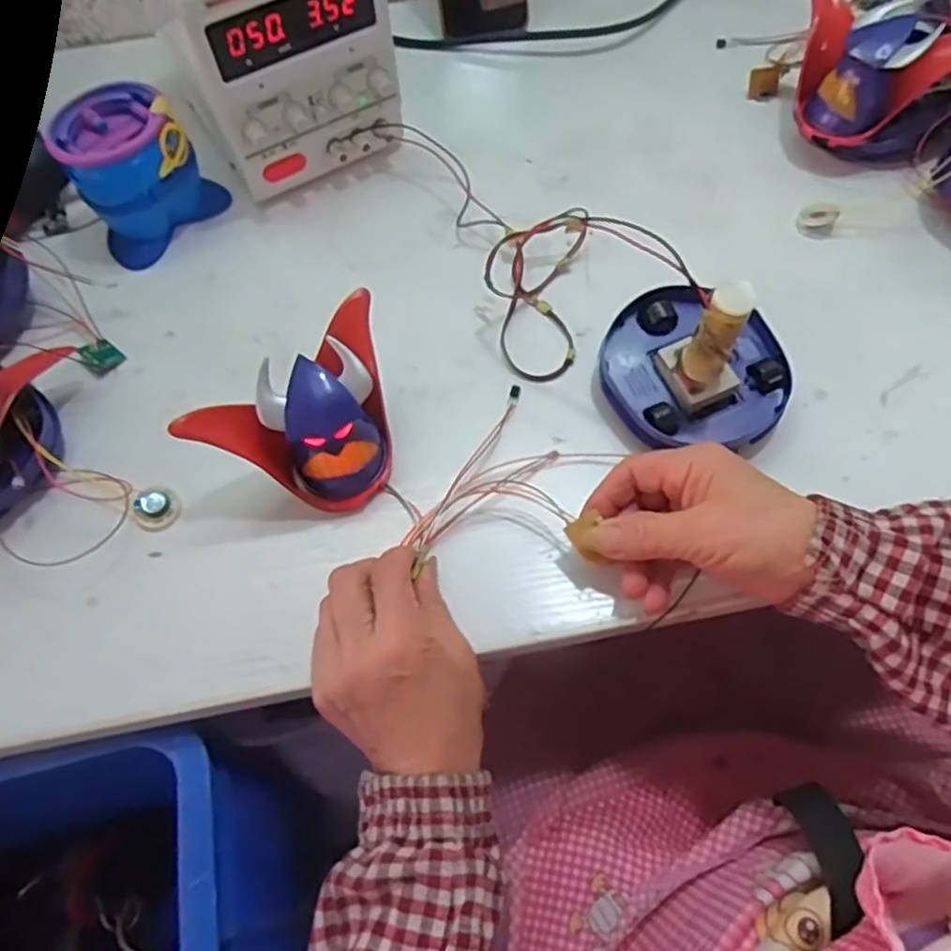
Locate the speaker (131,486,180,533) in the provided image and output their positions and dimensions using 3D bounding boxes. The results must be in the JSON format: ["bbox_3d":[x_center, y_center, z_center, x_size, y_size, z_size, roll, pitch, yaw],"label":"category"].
[{"bbox_3d":[-0.188,0.018,0.414,0.026,0.012,0.026,-1,64,2],"label":"speaker"}]

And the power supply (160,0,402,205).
[{"bbox_3d":[-0.148,-0.315,0.501,0.128,0.155,0.163,-28,66,-11],"label":"power supply"}]

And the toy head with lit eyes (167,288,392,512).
[{"bbox_3d":[-0.089,-0.022,0.394,0.113,0.073,0.059,-33,67,-13],"label":"toy head with lit eyes"}]

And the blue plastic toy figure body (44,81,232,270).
[{"bbox_3d":[-0.238,-0.214,0.496,0.087,0.078,0.071,-42,69,-17],"label":"blue plastic toy figure body"}]

